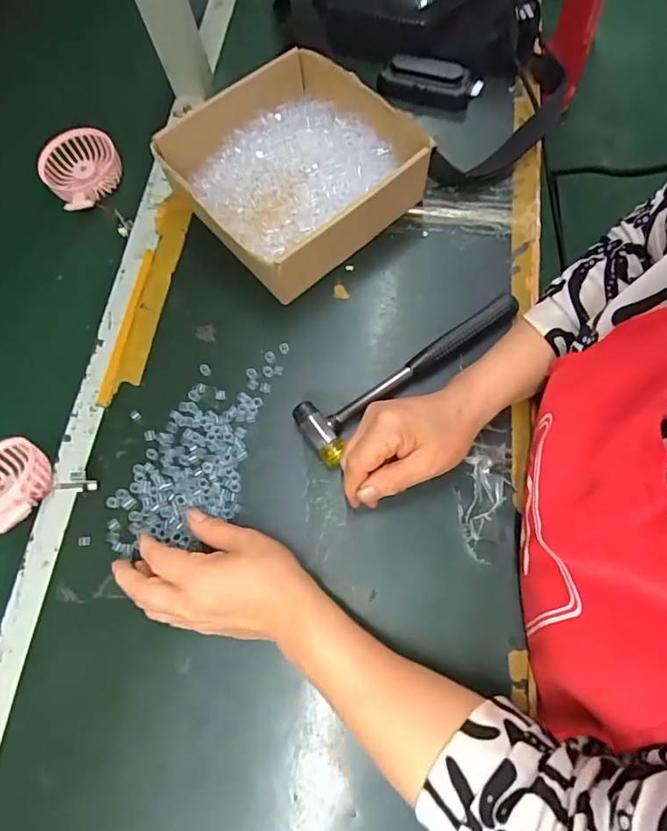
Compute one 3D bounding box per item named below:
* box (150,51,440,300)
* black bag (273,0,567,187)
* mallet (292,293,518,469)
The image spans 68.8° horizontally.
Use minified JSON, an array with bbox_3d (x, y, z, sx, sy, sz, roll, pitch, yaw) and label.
[{"bbox_3d":[-0.037,-0.263,0.521,0.229,0.072,0.205,-40,74,-11],"label":"box"},{"bbox_3d":[0.113,-0.421,0.566,0.280,0.076,0.329,-19,71,-5],"label":"black bag"},{"bbox_3d":[0.072,-0.047,0.463,0.239,0.023,0.061,-37,74,-10],"label":"mallet"}]

